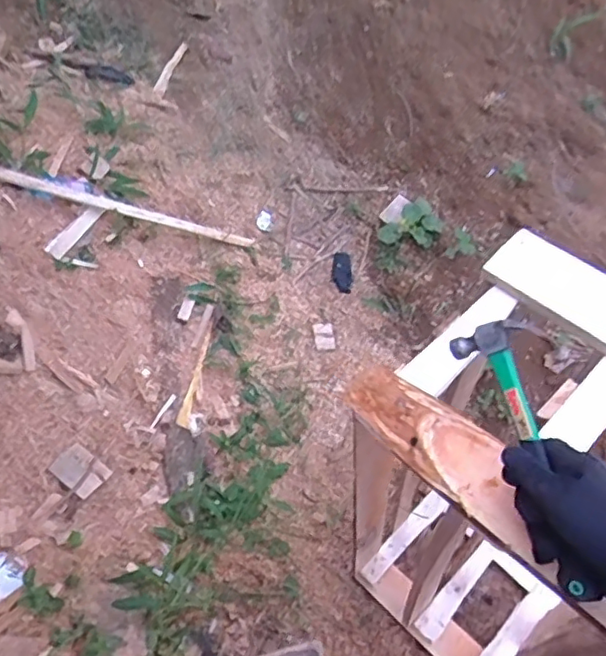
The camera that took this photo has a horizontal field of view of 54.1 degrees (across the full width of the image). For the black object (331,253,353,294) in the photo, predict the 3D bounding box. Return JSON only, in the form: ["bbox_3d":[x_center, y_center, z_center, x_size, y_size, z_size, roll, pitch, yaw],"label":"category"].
[{"bbox_3d":[0.121,-0.169,1.835,0.060,0.017,0.140,-5,71,1],"label":"black object"}]

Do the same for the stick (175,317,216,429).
[{"bbox_3d":[-0.271,0.113,1.574,0.034,0.015,0.320,8,58,9],"label":"stick"}]

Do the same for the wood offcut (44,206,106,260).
[{"bbox_3d":[-0.631,-0.272,1.646,0.049,0.010,0.195,34,65,-3],"label":"wood offcut"}]

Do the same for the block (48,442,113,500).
[{"bbox_3d":[-0.491,0.316,1.312,0.107,0.014,0.086,45,50,-6],"label":"block"}]

